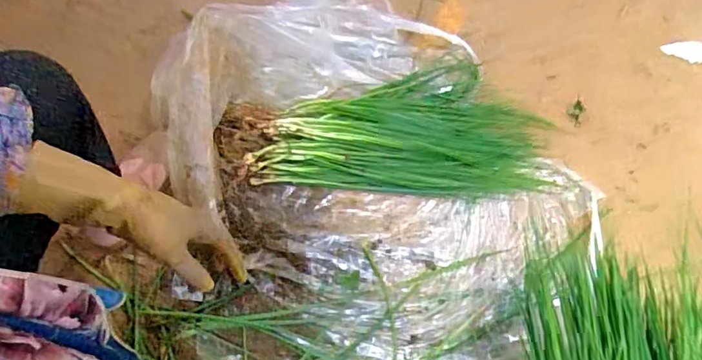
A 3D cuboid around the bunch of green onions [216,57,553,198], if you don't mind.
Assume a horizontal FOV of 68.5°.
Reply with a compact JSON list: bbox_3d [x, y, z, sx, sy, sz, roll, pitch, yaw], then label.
[{"bbox_3d":[0.065,-0.099,0.927,0.582,0.047,0.265,0,65,-4],"label":"bunch of green onions"}]

